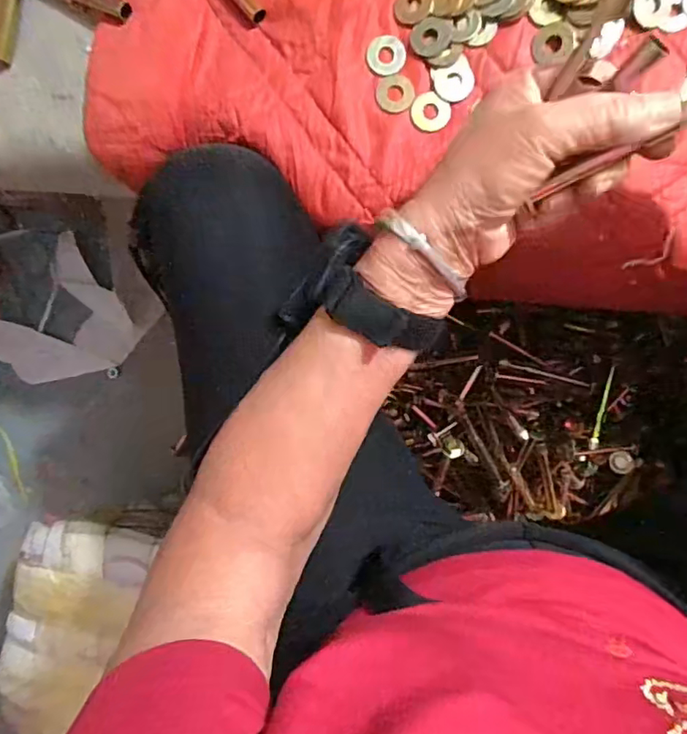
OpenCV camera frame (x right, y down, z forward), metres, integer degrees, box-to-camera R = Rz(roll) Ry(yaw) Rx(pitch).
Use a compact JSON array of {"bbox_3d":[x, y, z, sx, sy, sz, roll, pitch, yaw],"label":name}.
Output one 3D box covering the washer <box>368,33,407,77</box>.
[{"bbox_3d":[0.027,-0.201,0.345,0.025,0.004,0.026,0,91,6],"label":"washer"}]

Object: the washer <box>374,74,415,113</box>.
[{"bbox_3d":[0.033,-0.177,0.345,0.024,0.004,0.024,0,91,6],"label":"washer"}]

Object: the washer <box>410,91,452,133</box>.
[{"bbox_3d":[0.056,-0.164,0.343,0.025,0.004,0.025,0,91,6],"label":"washer"}]

